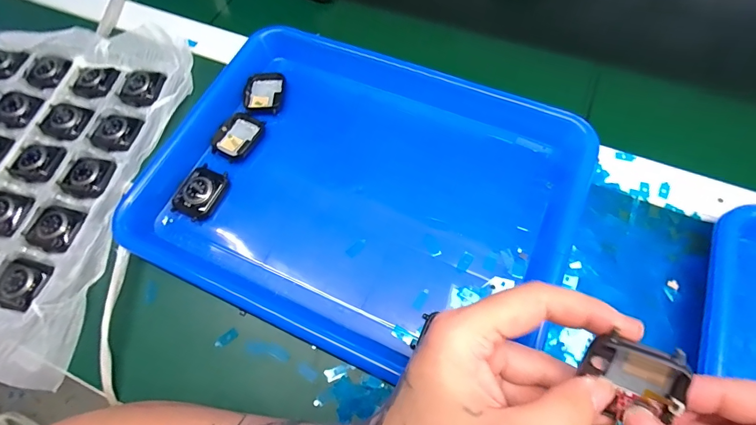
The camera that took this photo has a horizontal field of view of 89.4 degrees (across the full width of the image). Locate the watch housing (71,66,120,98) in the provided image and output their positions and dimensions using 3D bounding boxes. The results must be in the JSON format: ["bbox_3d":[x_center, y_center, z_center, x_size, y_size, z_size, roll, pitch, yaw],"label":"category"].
[{"bbox_3d":[-0.286,-0.132,0.386,0.044,0.007,0.035,13,68,9],"label":"watch housing"}]

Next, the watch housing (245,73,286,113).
[{"bbox_3d":[-0.108,-0.116,0.367,0.035,0.009,0.043,2,66,5],"label":"watch housing"}]

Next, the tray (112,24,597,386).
[{"bbox_3d":[-0.010,-0.030,0.321,0.320,0.031,0.268,22,69,13],"label":"tray"}]

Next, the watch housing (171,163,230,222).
[{"bbox_3d":[-0.154,-0.018,0.329,0.037,0.015,0.047,22,69,12],"label":"watch housing"}]

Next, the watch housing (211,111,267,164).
[{"bbox_3d":[-0.127,-0.069,0.350,0.036,0.012,0.047,27,70,14],"label":"watch housing"}]

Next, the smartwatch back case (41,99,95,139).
[{"bbox_3d":[-0.303,-0.090,0.372,0.048,0.009,0.041,11,67,8],"label":"smartwatch back case"}]

